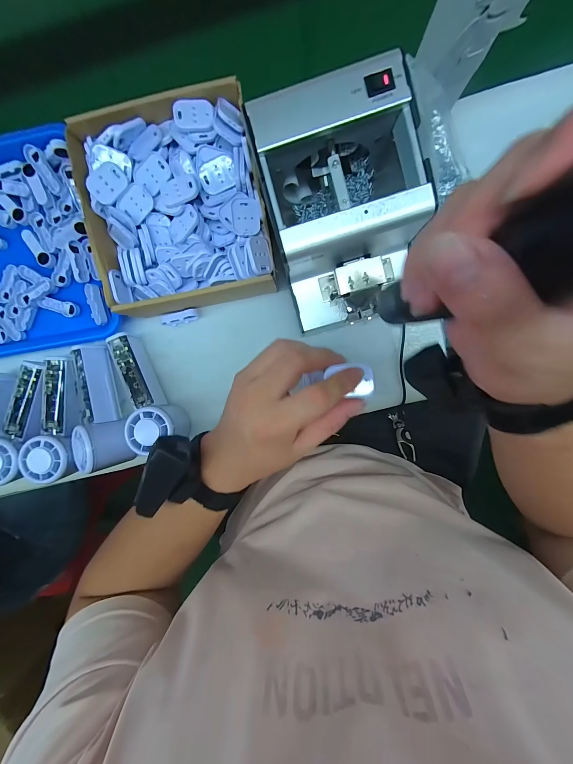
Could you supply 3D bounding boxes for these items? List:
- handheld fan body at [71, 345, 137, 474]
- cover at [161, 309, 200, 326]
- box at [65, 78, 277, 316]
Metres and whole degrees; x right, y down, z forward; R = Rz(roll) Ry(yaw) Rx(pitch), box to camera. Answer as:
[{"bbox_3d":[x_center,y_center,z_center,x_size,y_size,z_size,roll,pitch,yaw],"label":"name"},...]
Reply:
[{"bbox_3d":[-0.236,0.030,0.345,0.060,0.050,0.149,-12,82,4],"label":"handheld fan body"},{"bbox_3d":[-0.135,-0.082,0.366,0.045,0.019,0.013,-12,96,4],"label":"cover"},{"bbox_3d":[-0.119,-0.189,0.324,0.185,0.063,0.202,-11,96,4],"label":"box"}]

